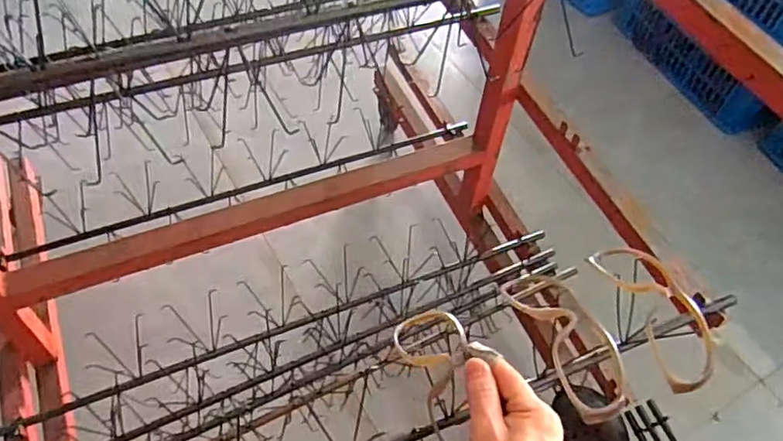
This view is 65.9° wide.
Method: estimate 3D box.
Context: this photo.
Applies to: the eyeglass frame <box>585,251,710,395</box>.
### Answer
[{"bbox_3d":[0.222,0.078,0.501,0.054,0.040,0.123,-18,56,-17],"label":"eyeglass frame"}]

